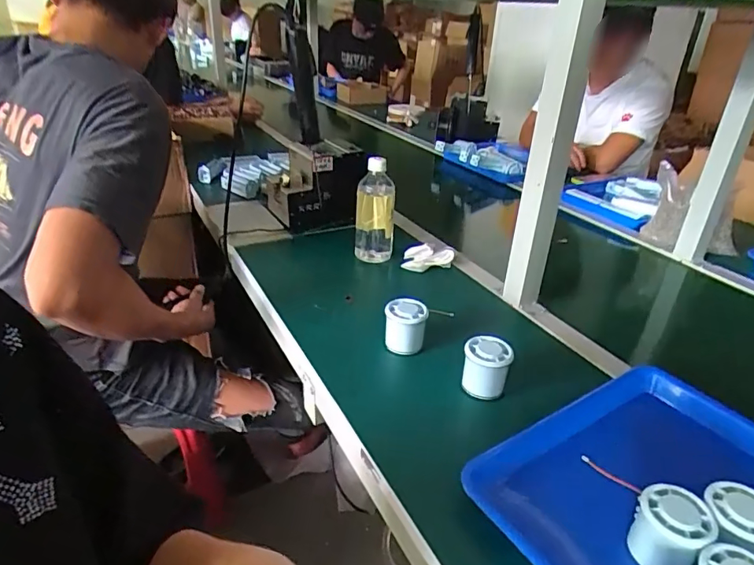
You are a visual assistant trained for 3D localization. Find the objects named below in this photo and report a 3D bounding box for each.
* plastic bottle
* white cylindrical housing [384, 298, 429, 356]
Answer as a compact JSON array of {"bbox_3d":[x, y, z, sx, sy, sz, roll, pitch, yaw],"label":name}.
[{"bbox_3d":[-0.004,-0.126,0.915,0.070,0.193,0.061,2,29,-2],"label":"plastic bottle"},{"bbox_3d":[0.039,0.060,0.693,0.055,0.058,0.055,2,29,-1],"label":"white cylindrical housing"}]

